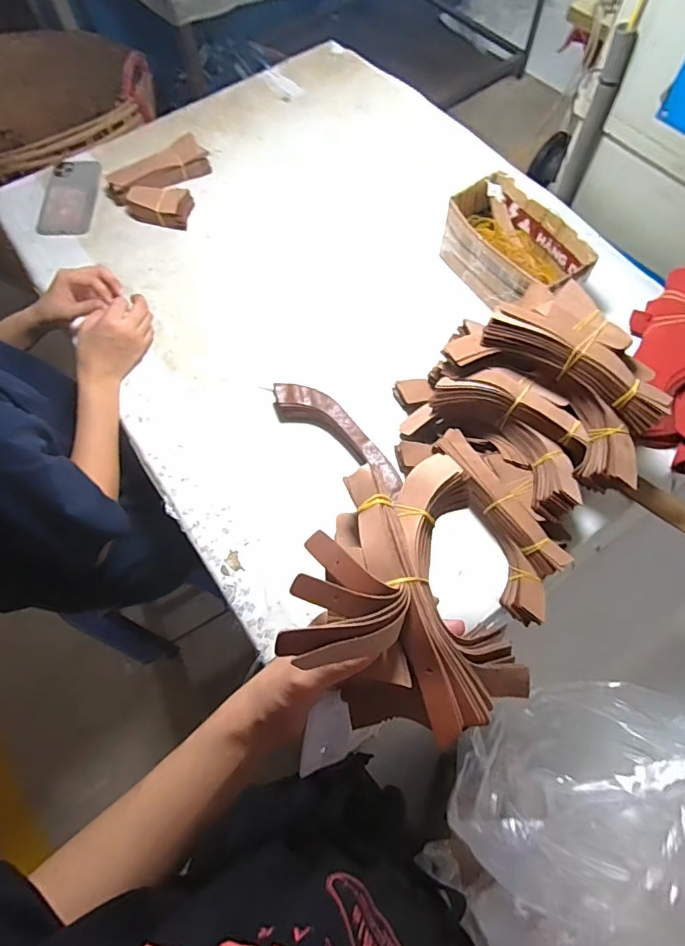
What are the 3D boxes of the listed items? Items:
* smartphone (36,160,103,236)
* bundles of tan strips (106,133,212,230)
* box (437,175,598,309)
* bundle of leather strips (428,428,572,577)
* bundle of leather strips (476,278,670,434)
[{"bbox_3d":[-0.456,-0.463,0.832,0.091,0.013,0.162,0,70,2],"label":"smartphone"},{"bbox_3d":[-0.311,-0.490,0.827,0.155,0.024,0.177,9,68,6],"label":"bundles of tan strips"},{"bbox_3d":[0.235,-0.303,0.687,0.114,0.084,0.197,-29,69,-10],"label":"box"},{"bbox_3d":[0.175,0.033,0.563,0.029,0.039,0.191,-33,70,-12],"label":"bundle of leather strips"},{"bbox_3d":[0.247,-0.125,0.501,0.189,0.048,0.092,41,74,17],"label":"bundle of leather strips"}]

